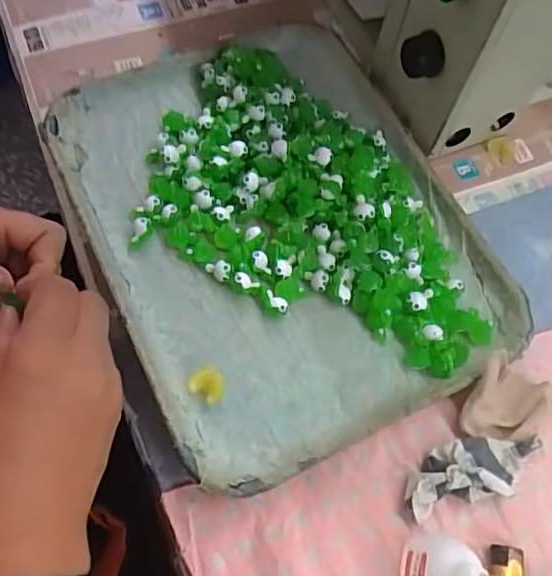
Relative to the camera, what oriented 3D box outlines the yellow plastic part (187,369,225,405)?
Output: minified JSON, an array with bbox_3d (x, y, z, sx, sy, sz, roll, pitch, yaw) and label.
[{"bbox_3d":[-0.046,0.066,0.391,0.023,0.012,0.023,1,65,-2],"label":"yellow plastic part"}]

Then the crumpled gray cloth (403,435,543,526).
[{"bbox_3d":[0.124,0.117,0.373,0.093,0.021,0.038,-13,67,-9],"label":"crumpled gray cloth"}]

